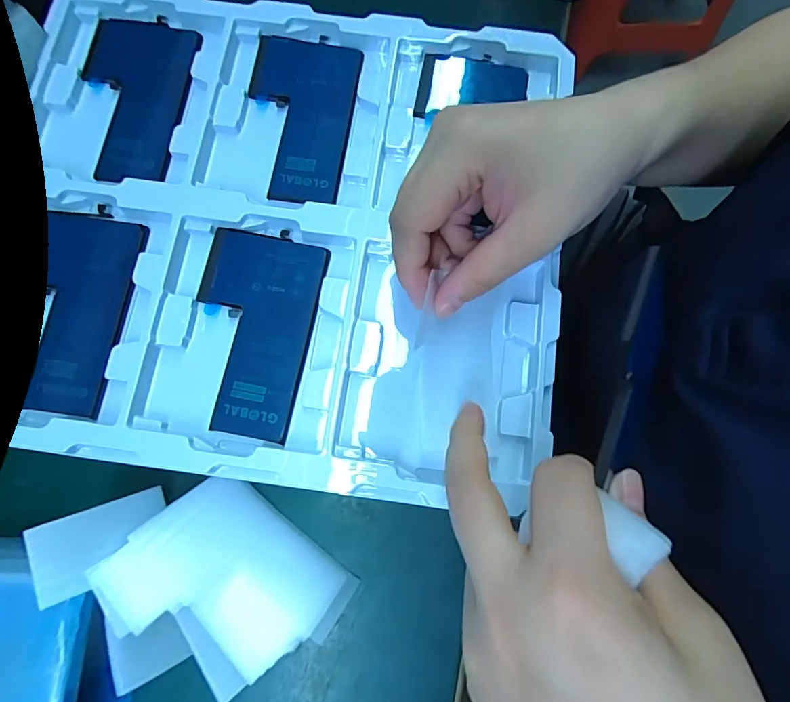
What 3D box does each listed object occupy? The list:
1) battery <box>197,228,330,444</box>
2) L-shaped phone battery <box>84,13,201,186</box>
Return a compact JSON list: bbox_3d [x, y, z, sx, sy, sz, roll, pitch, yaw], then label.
[{"bbox_3d":[-0.078,-0.012,0.237,0.065,0.005,0.109,10,77,4],"label":"battery"},{"bbox_3d":[-0.161,-0.154,0.268,0.067,0.005,0.112,6,75,1],"label":"L-shaped phone battery"}]

